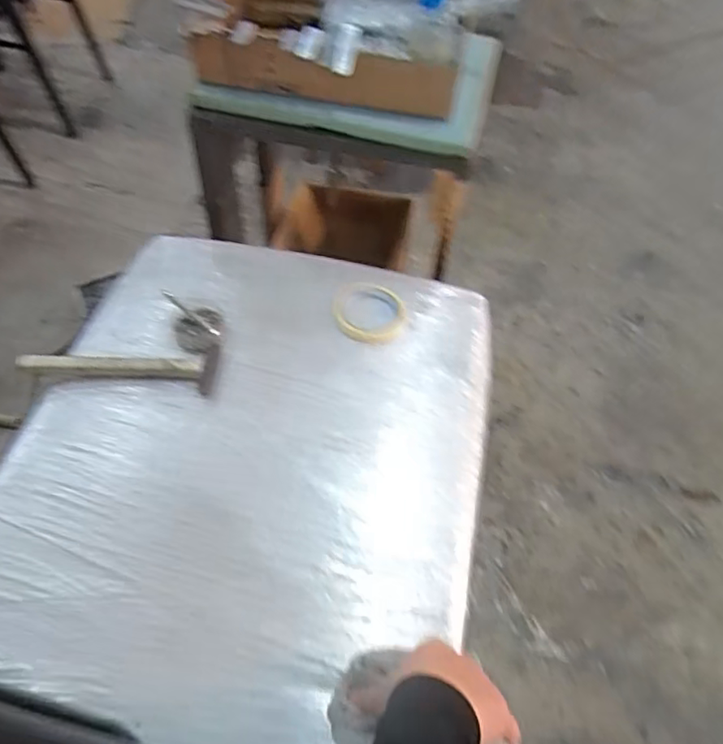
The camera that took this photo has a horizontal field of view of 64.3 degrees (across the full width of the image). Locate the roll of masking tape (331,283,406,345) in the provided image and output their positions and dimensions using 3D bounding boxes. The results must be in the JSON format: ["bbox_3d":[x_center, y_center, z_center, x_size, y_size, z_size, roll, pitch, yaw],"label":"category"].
[{"bbox_3d":[0.010,-0.078,0.753,0.094,0.017,0.099,1,56,-2],"label":"roll of masking tape"}]

